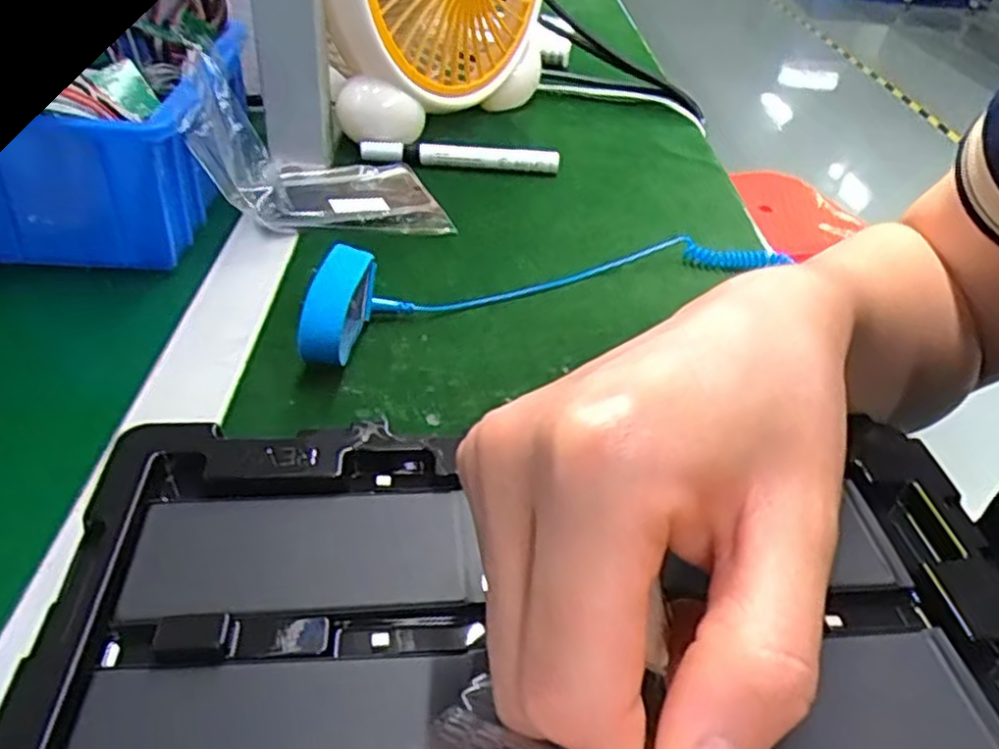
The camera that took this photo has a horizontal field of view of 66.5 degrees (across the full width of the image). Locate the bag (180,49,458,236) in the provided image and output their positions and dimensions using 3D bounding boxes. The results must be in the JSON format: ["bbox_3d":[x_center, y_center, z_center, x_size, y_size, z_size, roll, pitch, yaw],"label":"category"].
[{"bbox_3d":[-0.111,-0.136,0.467,0.145,0.095,0.102,-9,40,-19],"label":"bag"}]

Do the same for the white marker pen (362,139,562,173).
[{"bbox_3d":[-0.028,-0.159,0.555,0.142,0.020,0.016,1,37,-6],"label":"white marker pen"}]

